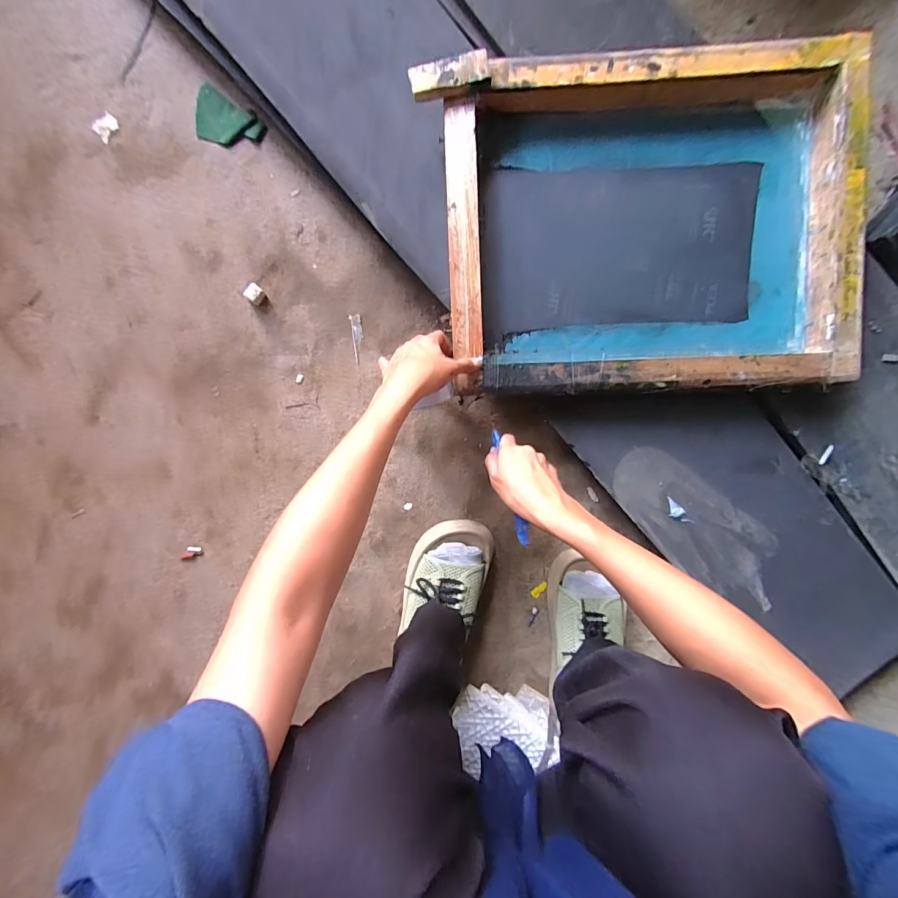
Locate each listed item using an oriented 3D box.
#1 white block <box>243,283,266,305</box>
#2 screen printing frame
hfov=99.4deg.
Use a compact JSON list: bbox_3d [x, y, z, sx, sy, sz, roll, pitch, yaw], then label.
[{"bbox_3d":[-0.262,-0.209,0.515,0.019,0.017,0.022,36,91,-3],"label":"white block"},{"bbox_3d":[0.226,-0.257,0.449,0.453,0.066,0.367,-3,93,-1],"label":"screen printing frame"}]

